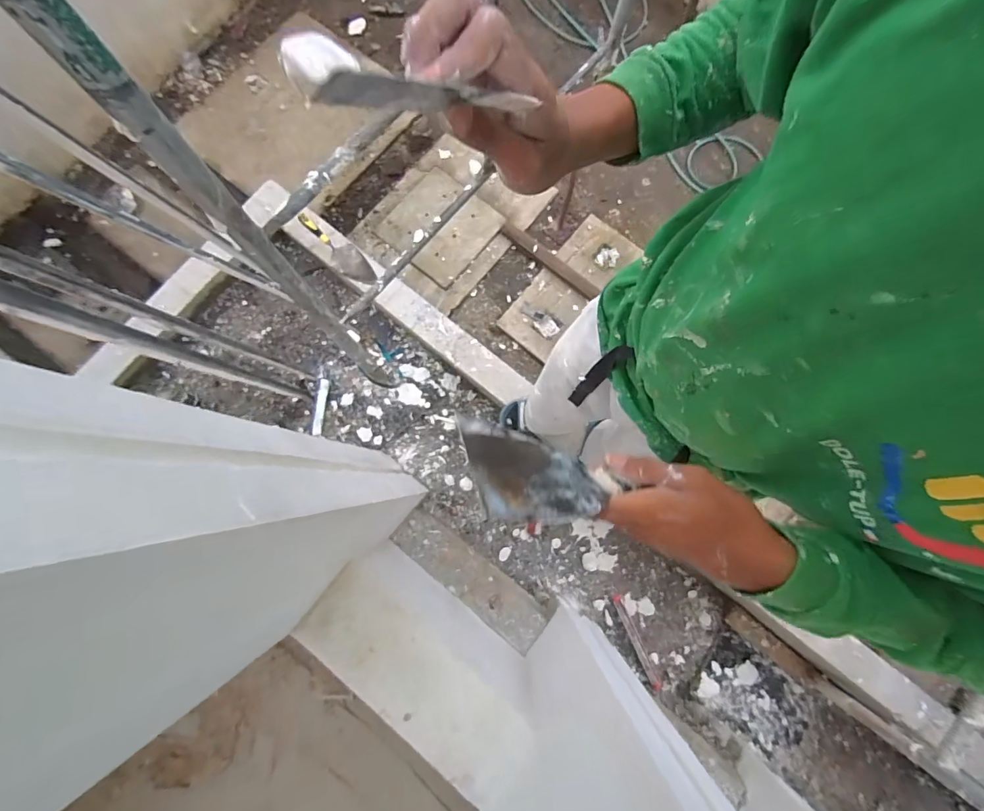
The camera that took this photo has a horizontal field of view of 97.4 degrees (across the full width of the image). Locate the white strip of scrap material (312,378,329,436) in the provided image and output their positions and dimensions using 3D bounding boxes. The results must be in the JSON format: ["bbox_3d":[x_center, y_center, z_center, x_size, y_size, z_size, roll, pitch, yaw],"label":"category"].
[{"bbox_3d":[-0.586,0.003,1.482,0.031,0.022,0.199,0,80,0],"label":"white strip of scrap material"}]

